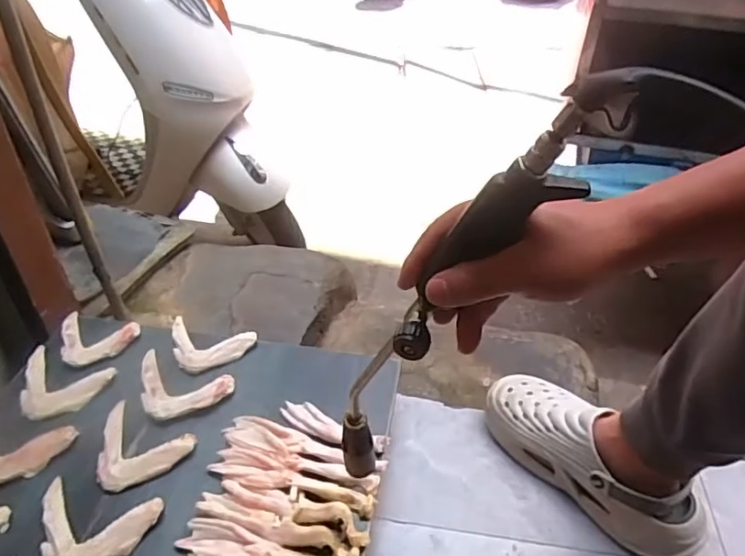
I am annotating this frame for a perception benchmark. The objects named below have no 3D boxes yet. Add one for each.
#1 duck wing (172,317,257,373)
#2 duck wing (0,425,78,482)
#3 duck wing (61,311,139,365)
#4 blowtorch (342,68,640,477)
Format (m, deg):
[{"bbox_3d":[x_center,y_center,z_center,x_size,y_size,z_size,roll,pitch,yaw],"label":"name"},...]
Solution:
[{"bbox_3d":[-0.231,0.094,0.783,0.121,0.012,0.087,9,38,10],"label":"duck wing"},{"bbox_3d":[-0.423,0.192,0.653,0.135,0.013,0.095,10,38,12],"label":"duck wing"},{"bbox_3d":[-0.389,0.085,0.790,0.109,0.016,0.082,7,38,8],"label":"duck wing"},{"bbox_3d":[0.037,0.042,0.386,0.046,0.399,0.053,33,43,6],"label":"blowtorch"}]

